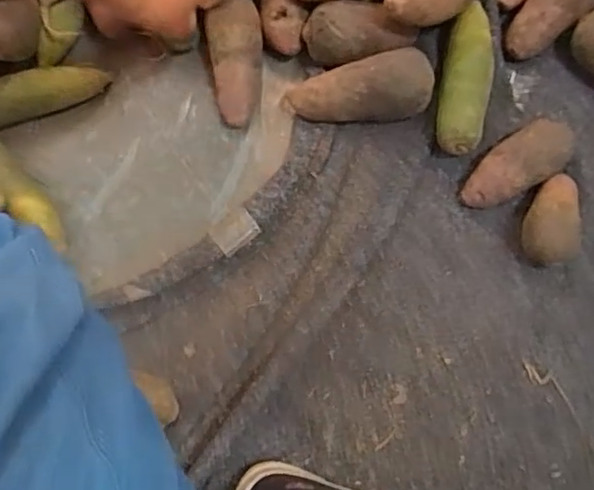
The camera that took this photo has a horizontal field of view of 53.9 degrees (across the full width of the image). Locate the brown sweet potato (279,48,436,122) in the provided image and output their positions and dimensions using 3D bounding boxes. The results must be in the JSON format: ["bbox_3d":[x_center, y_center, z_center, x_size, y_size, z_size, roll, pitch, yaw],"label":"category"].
[{"bbox_3d":[0.070,-0.181,0.689,0.177,0.056,0.064,-8,72,11],"label":"brown sweet potato"}]

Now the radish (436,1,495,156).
[{"bbox_3d":[0.198,-0.199,0.686,0.053,0.052,0.196,12,75,4],"label":"radish"}]

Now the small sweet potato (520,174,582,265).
[{"bbox_3d":[0.282,-0.029,0.658,0.056,0.056,0.107,11,73,4],"label":"small sweet potato"}]

